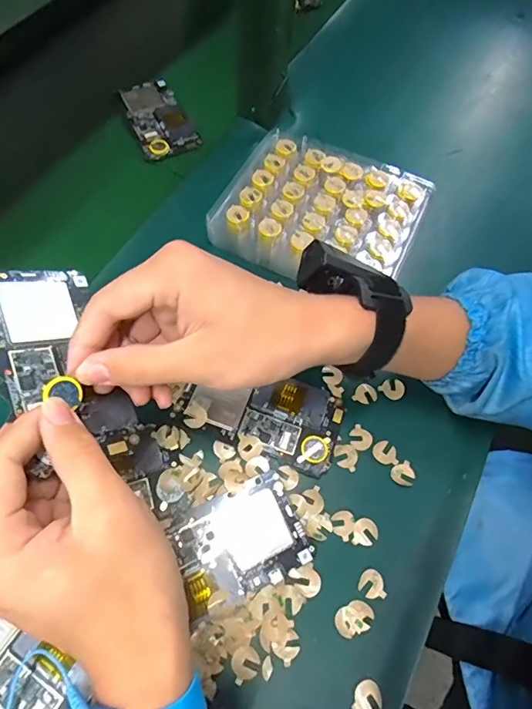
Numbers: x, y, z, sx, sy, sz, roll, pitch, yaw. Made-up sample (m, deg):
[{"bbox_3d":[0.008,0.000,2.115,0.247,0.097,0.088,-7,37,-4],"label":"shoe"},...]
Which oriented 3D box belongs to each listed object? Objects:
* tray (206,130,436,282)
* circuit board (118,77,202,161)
[{"bbox_3d":[0.050,-0.129,0.421,0.168,0.044,0.143,24,64,11],"label":"tray"},{"bbox_3d":[-0.121,-0.264,0.504,0.058,0.008,0.119,-23,65,-13],"label":"circuit board"}]

